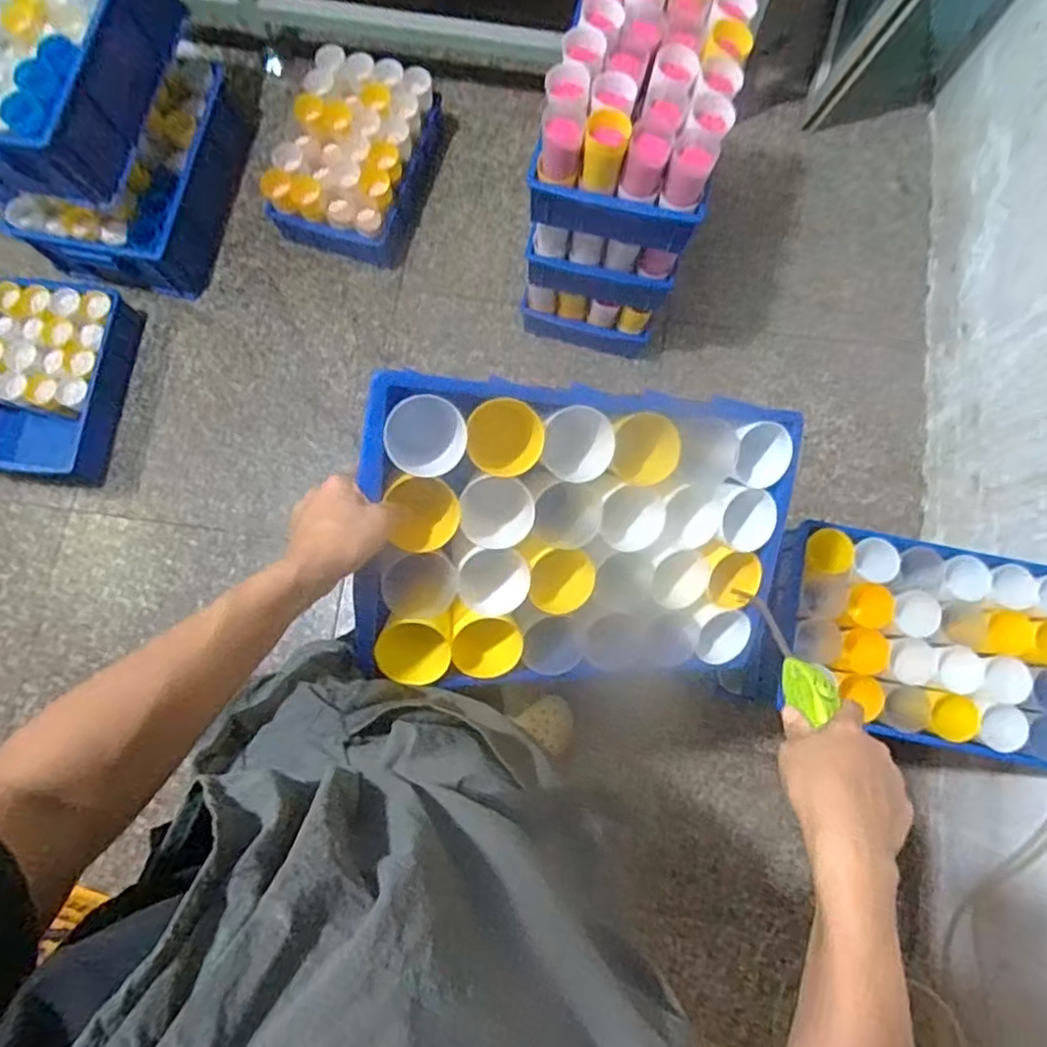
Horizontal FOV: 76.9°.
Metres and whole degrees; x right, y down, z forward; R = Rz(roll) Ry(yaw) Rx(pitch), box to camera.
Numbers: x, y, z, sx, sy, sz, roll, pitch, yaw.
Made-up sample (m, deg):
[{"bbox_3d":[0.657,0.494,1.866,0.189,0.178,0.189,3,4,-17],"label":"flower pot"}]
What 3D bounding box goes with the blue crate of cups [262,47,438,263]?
[{"bbox_3d":[-0.362,-0.771,1.413,0.272,0.166,0.375,18,79,4],"label":"blue crate of cups"}]

